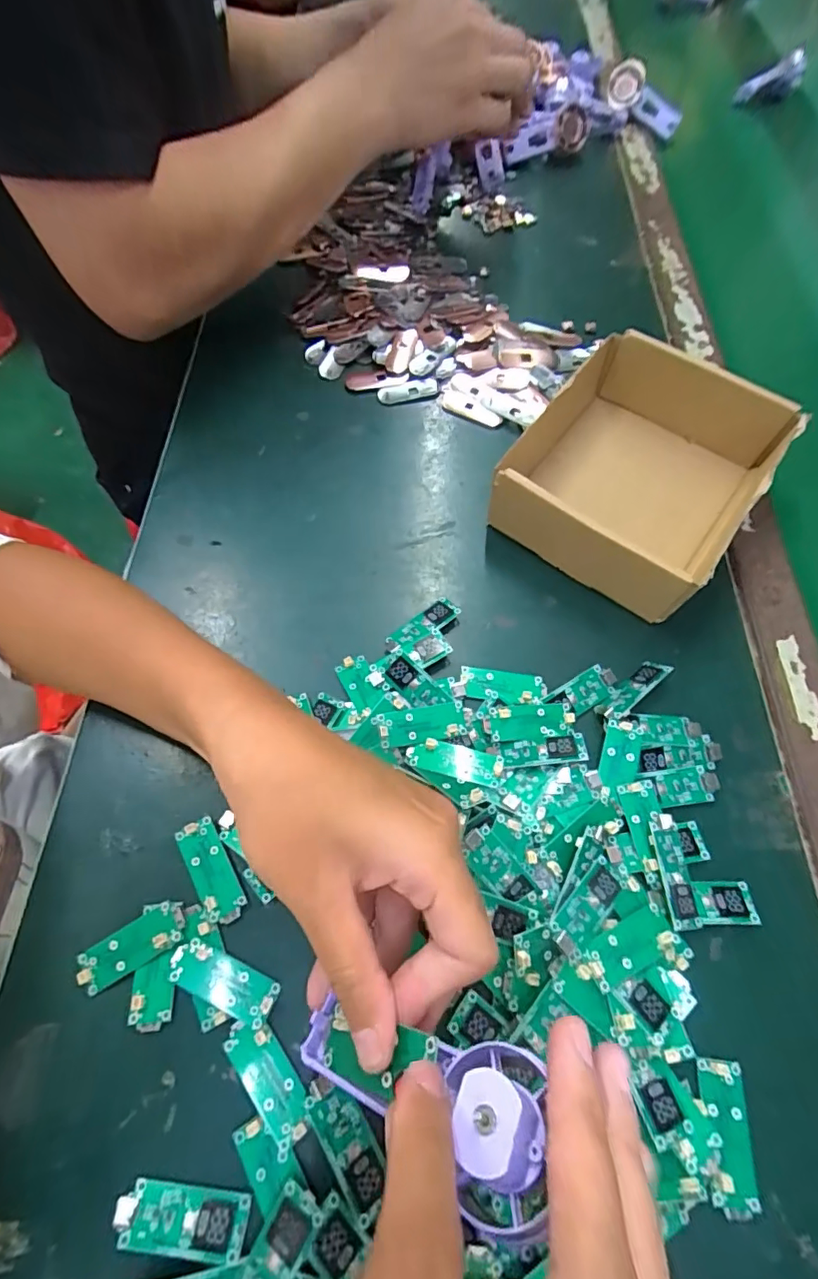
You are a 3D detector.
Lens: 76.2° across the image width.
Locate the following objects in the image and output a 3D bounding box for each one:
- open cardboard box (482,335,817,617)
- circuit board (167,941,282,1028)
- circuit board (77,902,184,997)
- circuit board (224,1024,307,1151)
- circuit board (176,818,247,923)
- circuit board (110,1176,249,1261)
[{"bbox_3d":[0.151,-0.113,0.346,0.134,0.054,0.166,35,70,15],"label":"open cardboard box"},{"bbox_3d":[-0.086,0.158,0.242,0.050,0.004,0.018,25,57,4],"label":"circuit board"},{"bbox_3d":[-0.132,0.145,0.248,0.050,0.007,0.021,-28,68,-12],"label":"circuit board"},{"bbox_3d":[-0.062,0.191,0.228,0.019,0.004,0.046,-38,70,-16],"label":"circuit board"},{"bbox_3d":[-0.099,0.116,0.262,0.019,0.004,0.050,-29,68,-13],"label":"circuit board"},{"bbox_3d":[-0.091,0.232,0.209,0.052,0.006,0.018,5,65,3],"label":"circuit board"}]

